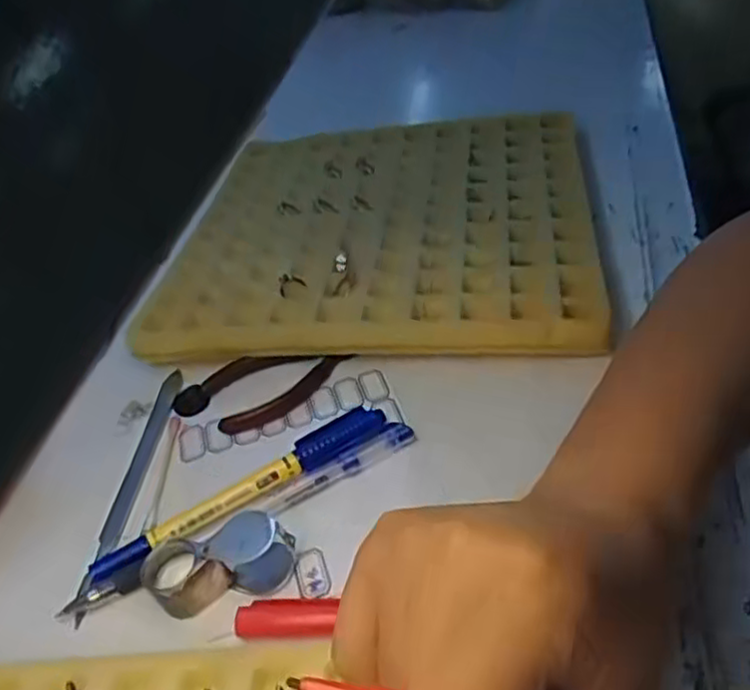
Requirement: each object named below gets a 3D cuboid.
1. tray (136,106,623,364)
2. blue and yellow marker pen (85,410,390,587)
[{"bbox_3d":[0.006,-0.081,0.461,0.260,0.030,0.251,0,42,8],"label":"tray"},{"bbox_3d":[-0.058,0.065,0.319,0.141,0.011,0.018,-26,45,-20],"label":"blue and yellow marker pen"}]

